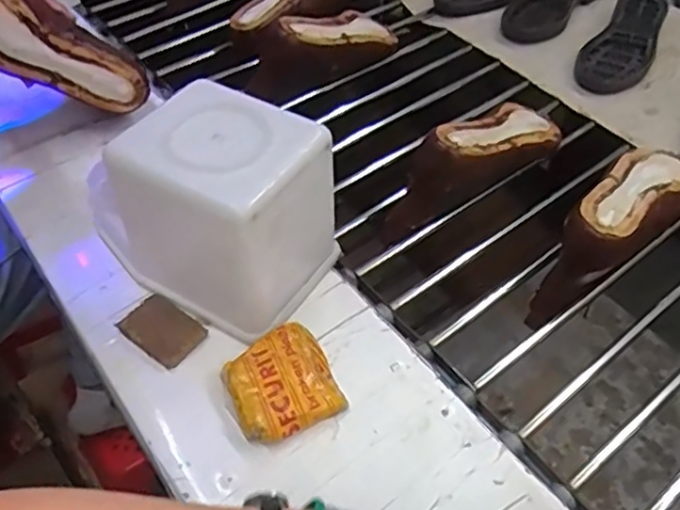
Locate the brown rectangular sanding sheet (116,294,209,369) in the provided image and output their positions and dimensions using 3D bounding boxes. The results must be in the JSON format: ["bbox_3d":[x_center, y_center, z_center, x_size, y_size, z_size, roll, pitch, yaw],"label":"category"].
[{"bbox_3d":[-0.161,0.067,0.595,0.071,0.006,0.051,31,55,24],"label":"brown rectangular sanding sheet"}]

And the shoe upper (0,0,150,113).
[{"bbox_3d":[-0.328,-0.243,0.711,0.079,0.255,0.082,-37,46,22],"label":"shoe upper"}]

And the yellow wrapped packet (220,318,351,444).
[{"bbox_3d":[-0.050,0.107,0.555,0.087,0.021,0.090,-20,52,-18],"label":"yellow wrapped packet"}]

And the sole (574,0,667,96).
[{"bbox_3d":[0.438,-0.331,0.993,0.090,0.023,0.285,28,54,22],"label":"sole"}]

